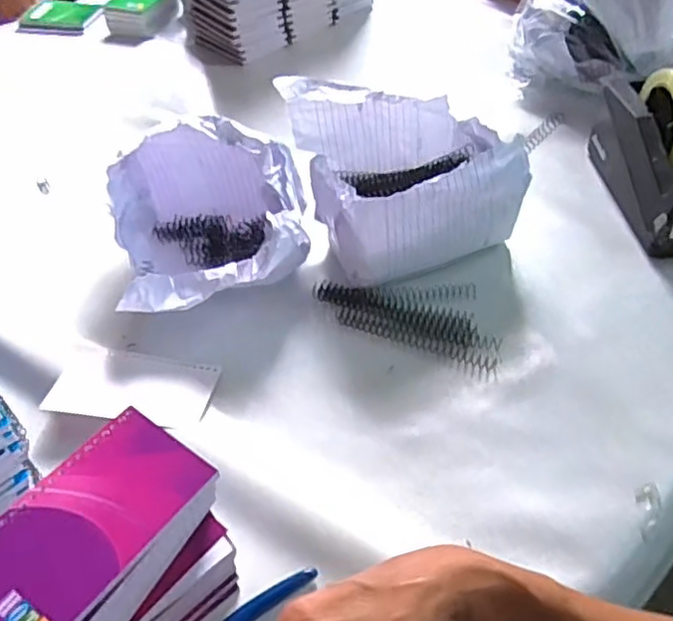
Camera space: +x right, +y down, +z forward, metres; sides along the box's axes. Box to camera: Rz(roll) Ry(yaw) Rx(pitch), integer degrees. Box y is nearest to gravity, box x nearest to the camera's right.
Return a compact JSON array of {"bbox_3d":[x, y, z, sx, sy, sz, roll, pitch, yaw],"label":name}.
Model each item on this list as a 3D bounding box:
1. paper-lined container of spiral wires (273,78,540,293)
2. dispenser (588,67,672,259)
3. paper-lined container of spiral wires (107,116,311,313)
[{"bbox_3d":[0.062,-0.136,0.633,0.175,0.134,0.196,-18,46,-13],"label":"paper-lined container of spiral wires"},{"bbox_3d":[0.333,-0.163,0.644,0.078,0.124,0.204,-3,46,2],"label":"dispenser"},{"bbox_3d":[-0.122,-0.090,0.612,0.176,0.123,0.206,-10,46,-5],"label":"paper-lined container of spiral wires"}]

